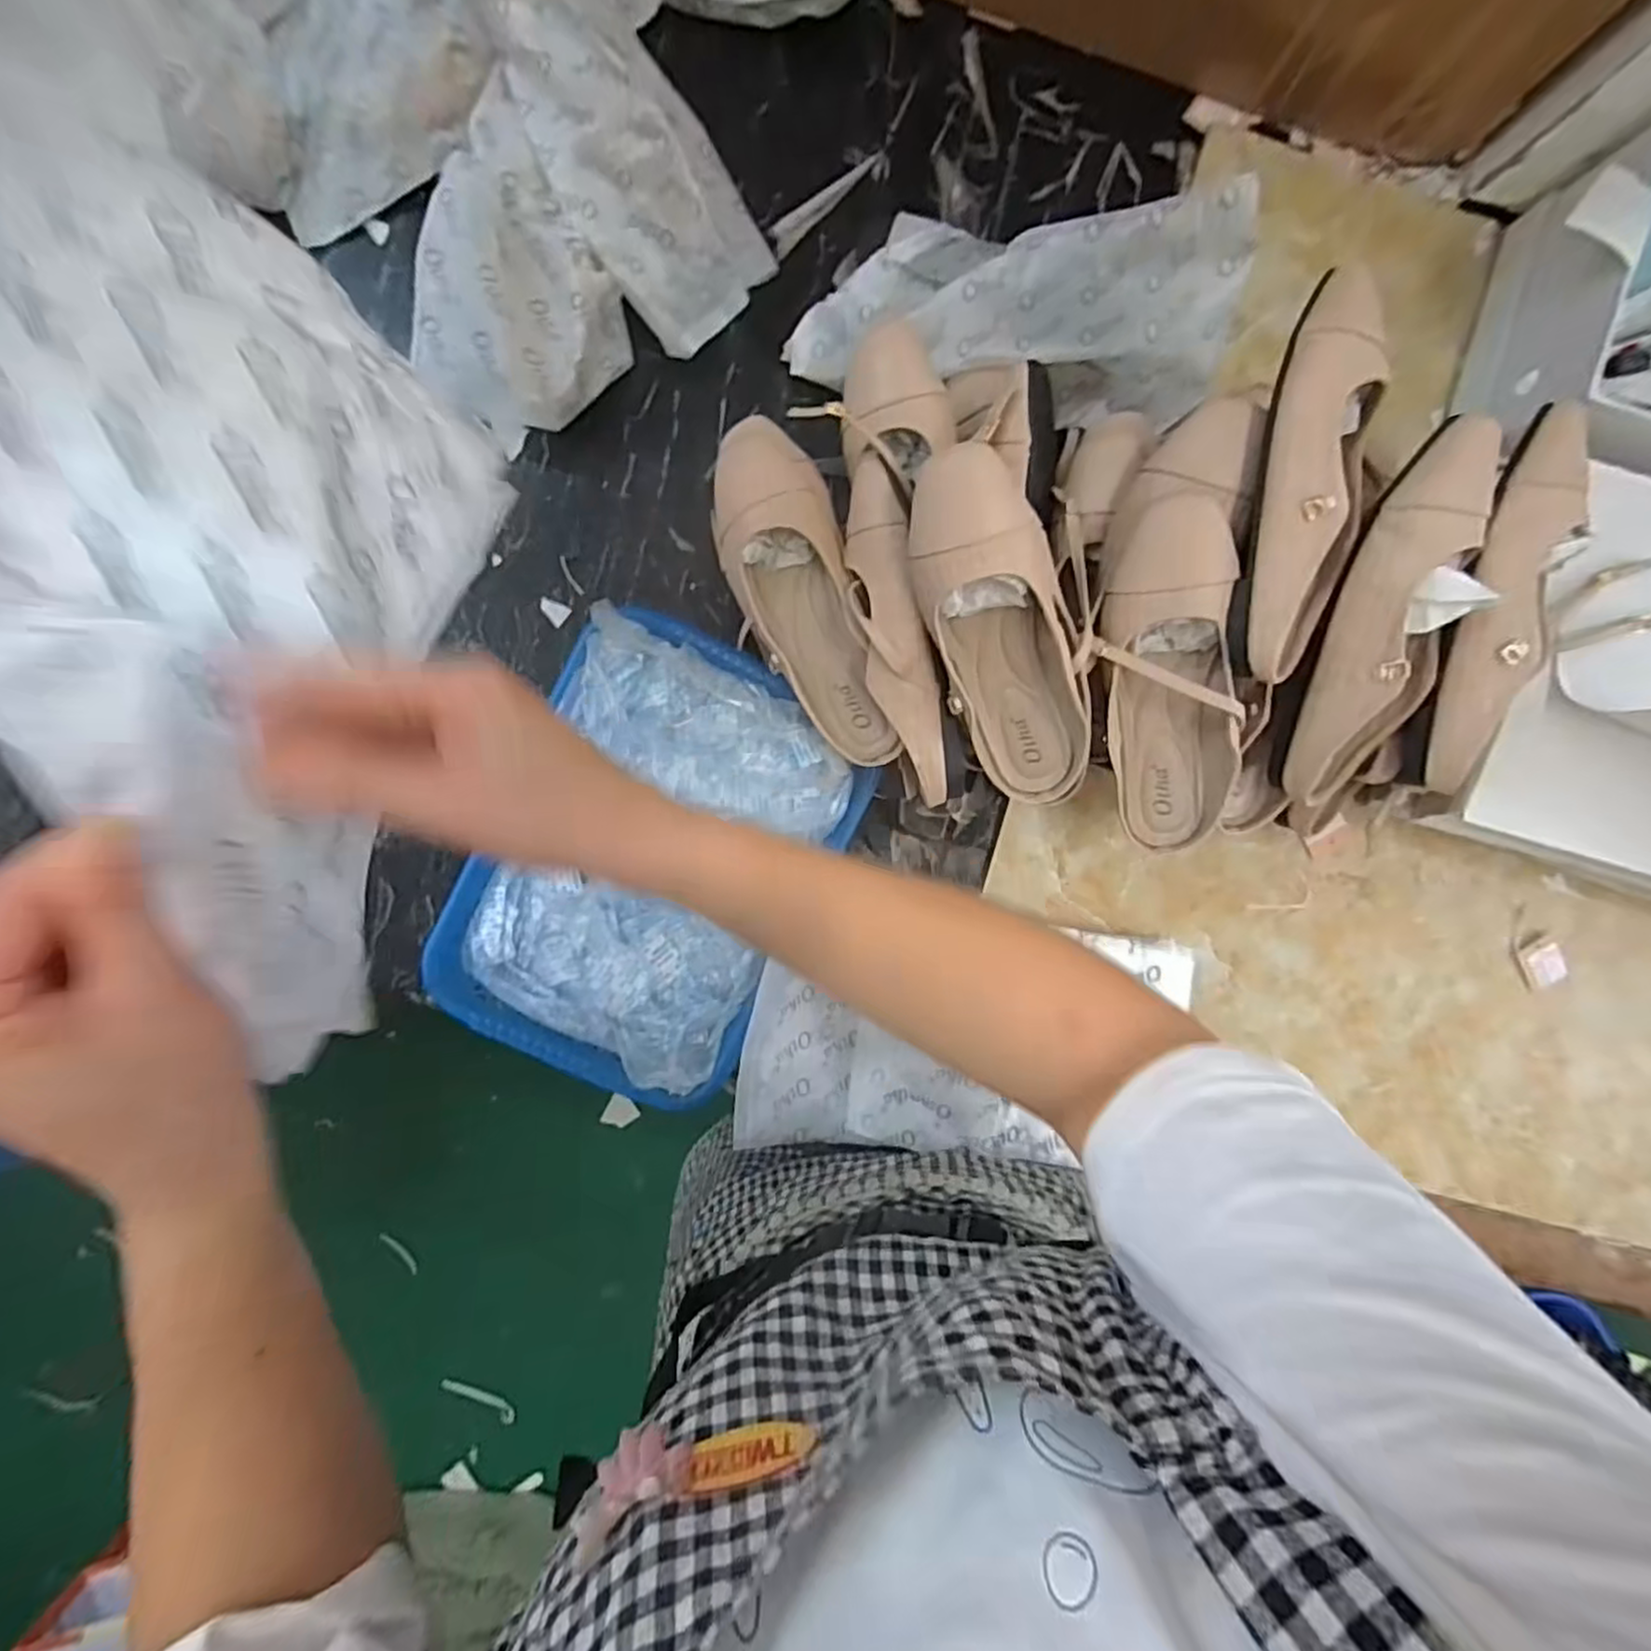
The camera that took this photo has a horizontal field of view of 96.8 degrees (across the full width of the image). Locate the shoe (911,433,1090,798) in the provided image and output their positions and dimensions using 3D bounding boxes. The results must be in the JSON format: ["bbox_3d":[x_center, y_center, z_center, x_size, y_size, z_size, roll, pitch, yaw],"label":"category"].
[{"bbox_3d":[0.112,-0.112,0.466,0.075,0.050,0.236,-27,121,-1],"label":"shoe"}]

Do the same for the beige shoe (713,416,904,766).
[{"bbox_3d":[-0.019,-0.154,0.497,0.081,0.058,0.236,-15,95,-2],"label":"beige shoe"}]

